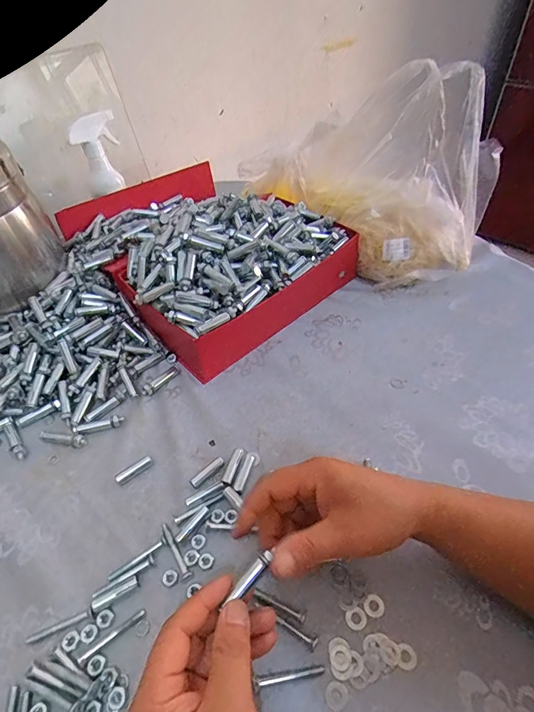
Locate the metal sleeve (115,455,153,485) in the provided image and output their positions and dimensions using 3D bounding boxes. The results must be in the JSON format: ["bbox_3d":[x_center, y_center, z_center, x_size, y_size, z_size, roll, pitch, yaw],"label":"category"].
[{"bbox_3d":[-0.139,0.119,0.419,0.040,0.010,0.010,-34,55,-25],"label":"metal sleeve"}]

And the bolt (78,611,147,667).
[{"bbox_3d":[-0.125,0.226,0.323,0.056,0.004,0.007,-31,54,-23],"label":"bolt"}]

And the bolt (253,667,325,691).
[{"bbox_3d":[0.018,0.243,0.302,0.052,0.004,0.007,-6,48,-3],"label":"bolt"}]

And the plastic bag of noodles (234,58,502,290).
[{"bbox_3d":[0.142,-0.273,0.603,0.157,0.239,0.367,-36,56,-26],"label":"plastic bag of noodles"}]

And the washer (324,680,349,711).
[{"bbox_3d":[0.051,0.250,0.294,0.016,0.004,0.017,33,57,28],"label":"washer"}]

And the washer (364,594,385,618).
[{"bbox_3d":[0.090,0.208,0.331,0.016,0.004,0.016,-1,48,1],"label":"washer"}]

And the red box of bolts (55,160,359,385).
[{"bbox_3d":[-0.114,-0.182,0.611,0.313,0.120,0.401,-34,54,-25],"label":"red box of bolts"}]

